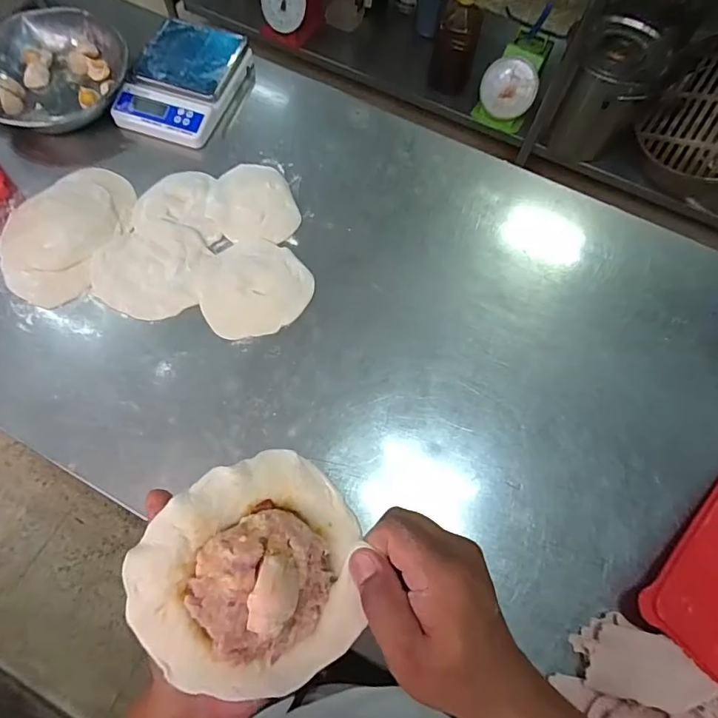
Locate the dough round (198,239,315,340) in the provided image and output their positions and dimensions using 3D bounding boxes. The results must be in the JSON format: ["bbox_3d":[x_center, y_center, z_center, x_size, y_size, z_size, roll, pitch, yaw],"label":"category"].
[{"bbox_3d":[-0.142,-0.101,0.649,0.147,0.009,0.144,-8,69,-5],"label":"dough round"}]

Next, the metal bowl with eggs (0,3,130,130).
[{"bbox_3d":[-0.476,-0.453,0.748,0.219,0.070,0.234,1,68,-1],"label":"metal bowl with eggs"}]

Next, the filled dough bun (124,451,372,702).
[{"bbox_3d":[-0.059,0.131,0.276,0.134,0.043,0.134,3,81,-18],"label":"filled dough bun"}]

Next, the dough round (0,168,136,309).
[{"bbox_3d":[-0.421,-0.186,0.666,0.164,0.021,0.215,26,70,8],"label":"dough round"}]

